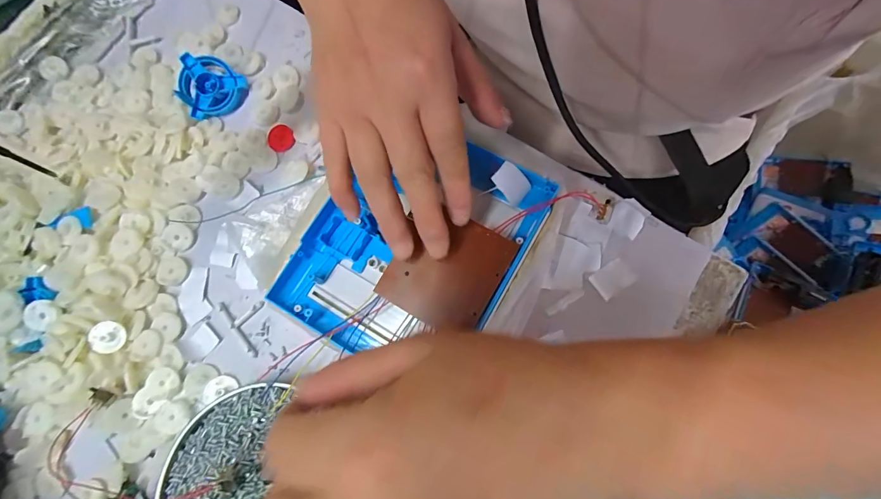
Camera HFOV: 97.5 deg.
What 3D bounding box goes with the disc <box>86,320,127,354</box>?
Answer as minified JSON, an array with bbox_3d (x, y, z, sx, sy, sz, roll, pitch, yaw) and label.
[{"bbox_3d":[-0.246,0.065,0.285,0.021,0.008,0.022,16,65,-38],"label":"disc"}]

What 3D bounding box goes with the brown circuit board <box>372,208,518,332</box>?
[{"bbox_3d":[0.003,0.012,0.249,0.067,0.004,0.070,27,81,14],"label":"brown circuit board"}]

